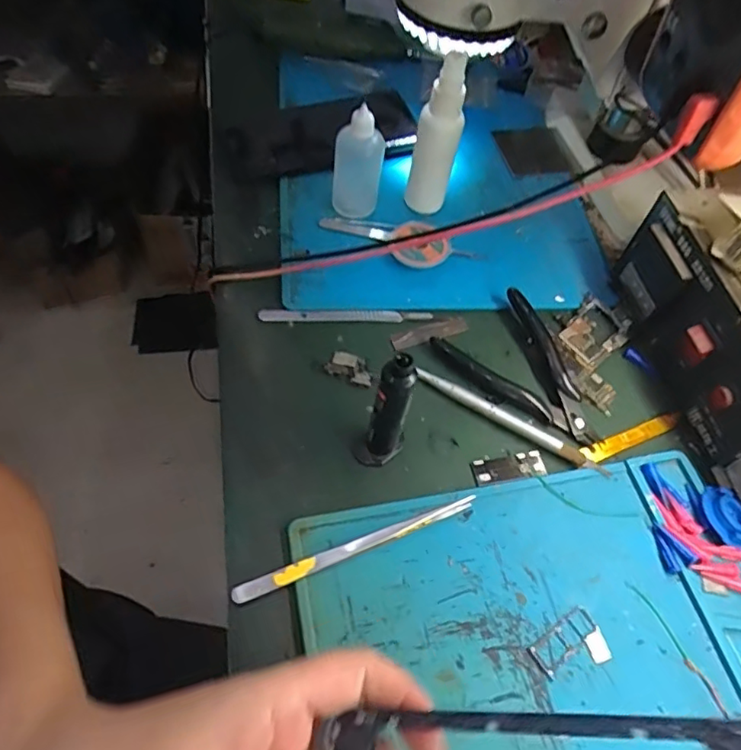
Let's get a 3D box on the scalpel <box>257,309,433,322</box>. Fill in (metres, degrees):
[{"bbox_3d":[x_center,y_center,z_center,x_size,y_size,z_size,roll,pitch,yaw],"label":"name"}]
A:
[{"bbox_3d":[-0.017,-0.041,0.399,0.117,0.004,0.010,-1,56,-6],"label":"scalpel"}]

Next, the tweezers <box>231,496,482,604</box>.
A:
[{"bbox_3d":[-0.006,0.091,0.307,0.134,0.010,0.008,-18,59,-16],"label":"tweezers"}]

